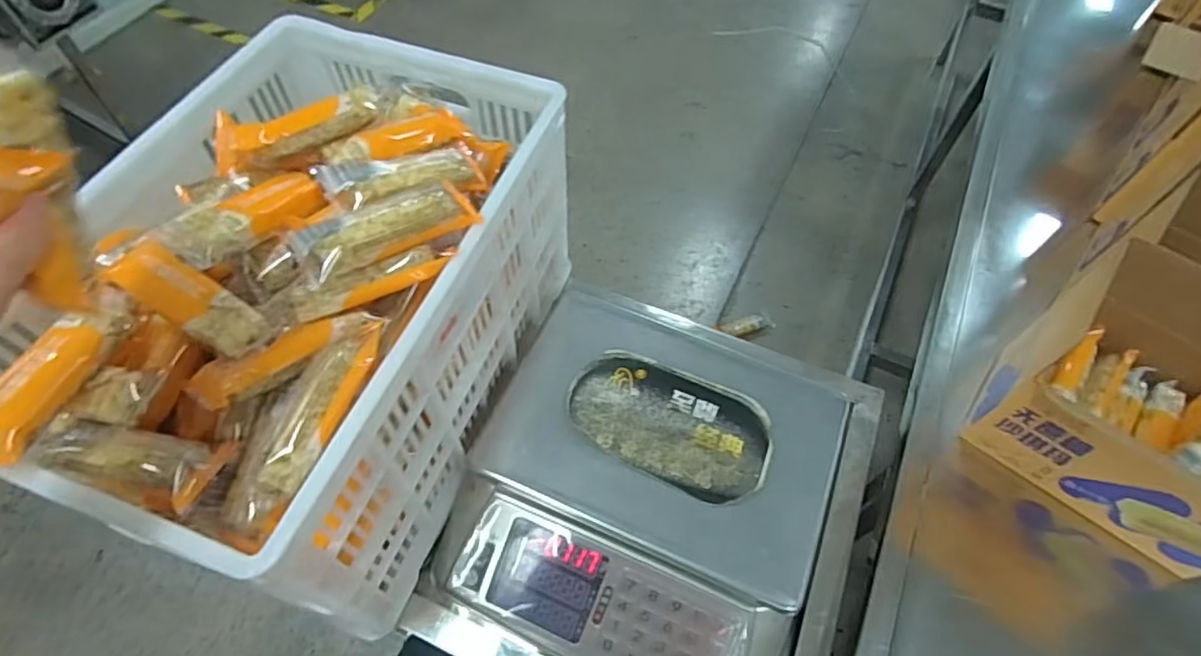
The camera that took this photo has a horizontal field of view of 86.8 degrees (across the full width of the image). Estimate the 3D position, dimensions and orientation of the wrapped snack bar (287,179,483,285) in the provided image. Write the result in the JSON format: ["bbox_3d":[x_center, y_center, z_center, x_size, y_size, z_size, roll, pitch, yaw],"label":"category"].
[{"bbox_3d":[-0.155,-0.074,0.462,0.127,0.031,0.037,-30,65,-19],"label":"wrapped snack bar"}]

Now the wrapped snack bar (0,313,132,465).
[{"bbox_3d":[-0.348,0.031,0.395,0.036,0.023,0.108,13,59,4],"label":"wrapped snack bar"}]

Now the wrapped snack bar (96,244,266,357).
[{"bbox_3d":[-0.281,-0.021,0.428,0.121,0.021,0.038,27,61,13],"label":"wrapped snack bar"}]

